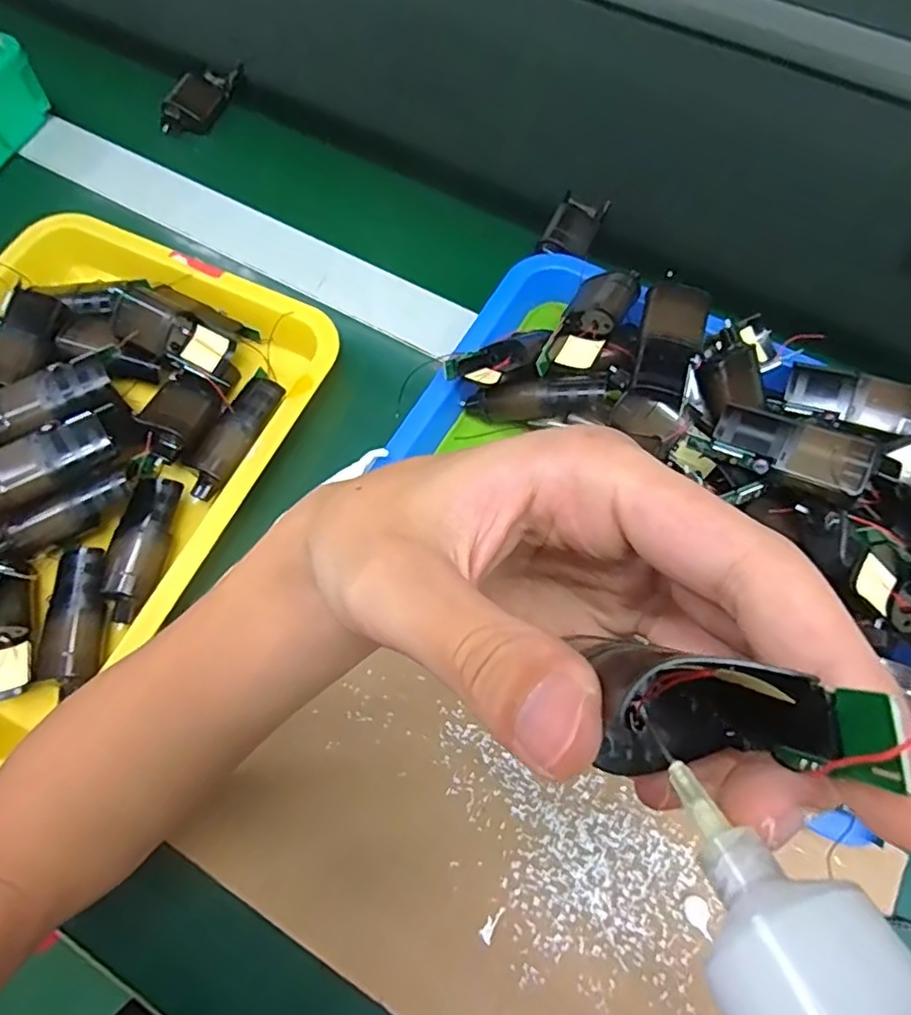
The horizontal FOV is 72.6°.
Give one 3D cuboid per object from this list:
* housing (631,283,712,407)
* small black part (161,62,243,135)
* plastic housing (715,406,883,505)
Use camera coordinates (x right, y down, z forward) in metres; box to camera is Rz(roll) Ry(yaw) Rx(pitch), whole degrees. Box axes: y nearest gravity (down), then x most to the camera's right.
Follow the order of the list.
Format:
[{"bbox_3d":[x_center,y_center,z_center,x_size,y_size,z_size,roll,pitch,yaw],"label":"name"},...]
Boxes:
[{"bbox_3d":[0.128,-0.098,0.366,0.035,0.019,0.077,14,69,7],"label":"housing"},{"bbox_3d":[-0.226,-0.364,0.551,0.036,0.029,0.088,18,70,8],"label":"small black part"},{"bbox_3d":[0.176,-0.027,0.329,0.074,0.022,0.035,25,76,24],"label":"plastic housing"}]

